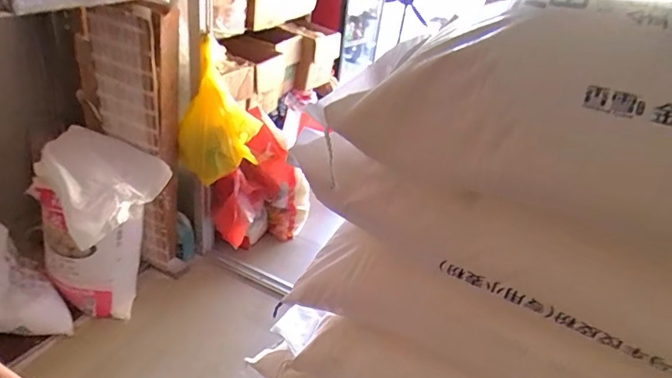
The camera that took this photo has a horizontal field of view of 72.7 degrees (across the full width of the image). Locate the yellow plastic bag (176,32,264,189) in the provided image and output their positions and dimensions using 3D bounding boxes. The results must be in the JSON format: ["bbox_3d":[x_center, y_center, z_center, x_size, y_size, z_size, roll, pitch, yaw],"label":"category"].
[{"bbox_3d":[-0.454,-0.272,1.766,0.271,0.452,0.182,11,31,8],"label":"yellow plastic bag"}]

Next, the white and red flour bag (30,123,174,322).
[{"bbox_3d":[-0.819,0.154,1.631,0.340,0.636,0.330,18,33,19],"label":"white and red flour bag"}]

